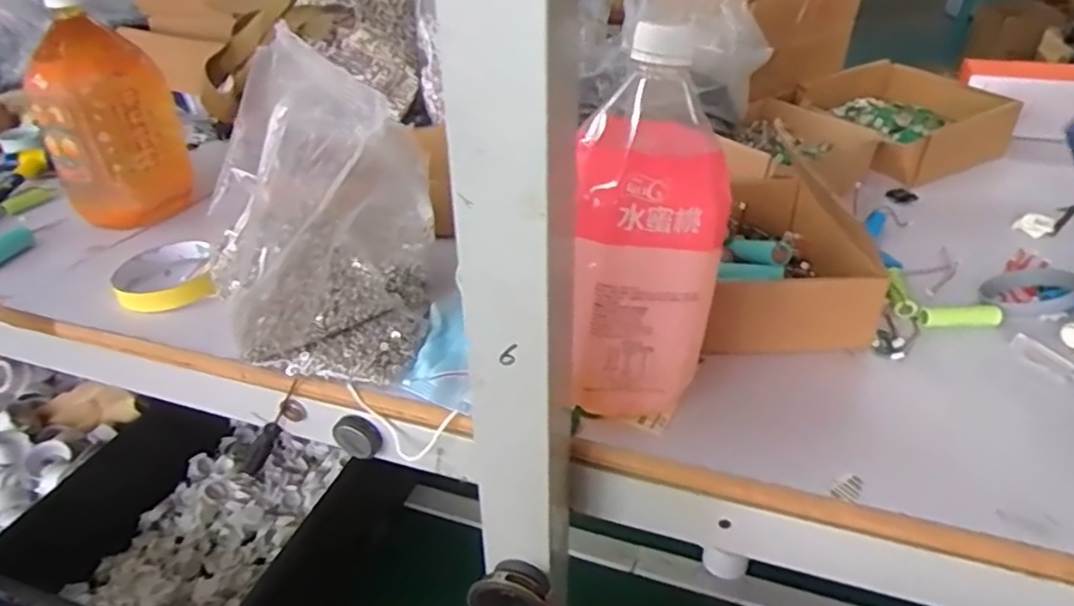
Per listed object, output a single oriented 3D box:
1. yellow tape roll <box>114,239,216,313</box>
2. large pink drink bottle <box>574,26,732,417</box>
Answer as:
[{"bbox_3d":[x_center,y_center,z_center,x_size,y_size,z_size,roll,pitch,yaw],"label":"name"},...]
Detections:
[{"bbox_3d":[-0.296,-0.024,0.536,0.071,0.022,0.085,-16,37,-19],"label":"yellow tape roll"},{"bbox_3d":[0.055,-0.029,0.349,0.079,0.182,0.064,-3,34,-1],"label":"large pink drink bottle"}]

